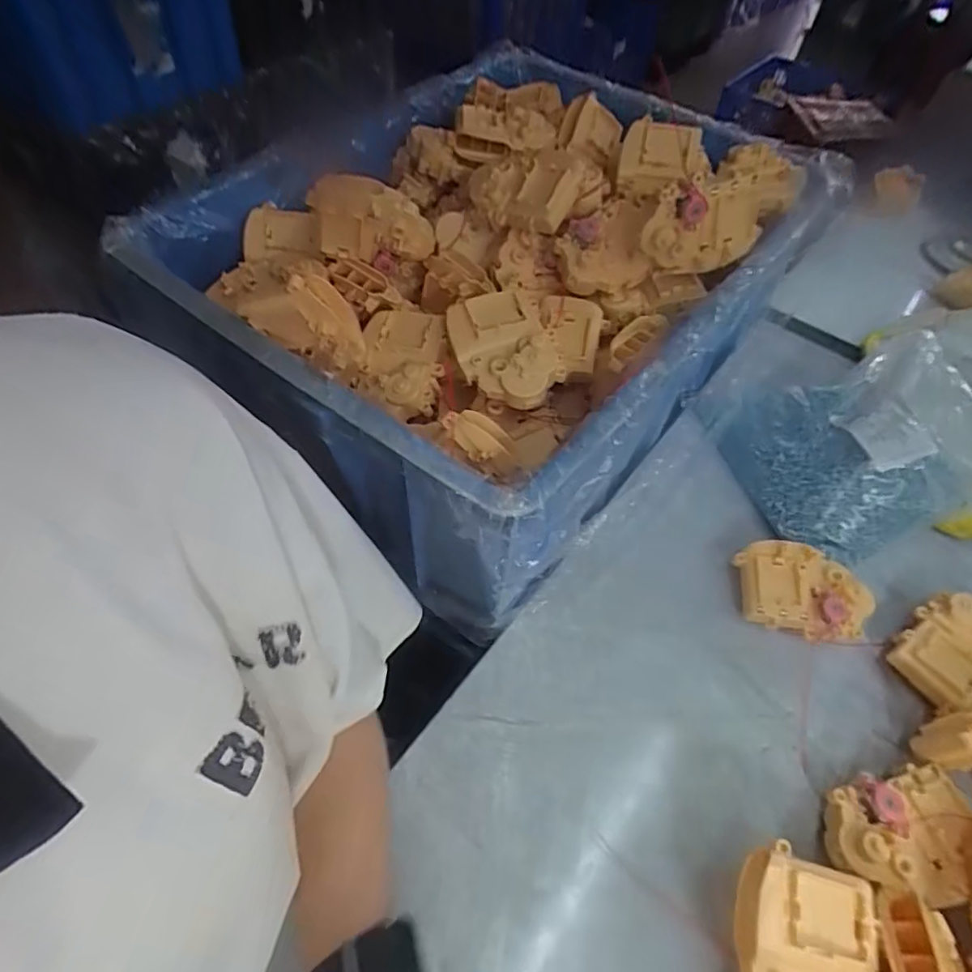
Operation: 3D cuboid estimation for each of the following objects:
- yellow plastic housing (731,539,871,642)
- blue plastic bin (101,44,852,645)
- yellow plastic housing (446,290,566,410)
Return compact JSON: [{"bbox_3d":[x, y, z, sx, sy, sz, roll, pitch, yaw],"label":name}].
[{"bbox_3d":[0.252,0.085,0.469,0.095,0.034,0.068,14,54,5],"label":"yellow plastic housing"},{"bbox_3d":[0.018,-0.188,0.554,0.413,0.215,0.487,33,58,18],"label":"blue plastic bin"},{"bbox_3d":[0.014,-0.100,0.423,0.068,0.036,0.097,-14,56,-14],"label":"yellow plastic housing"}]

